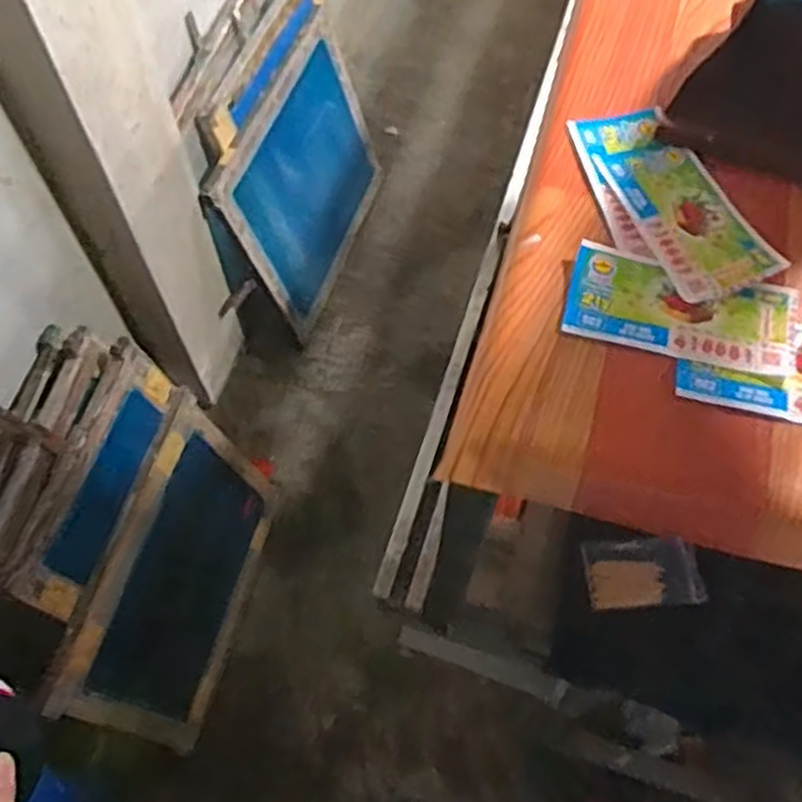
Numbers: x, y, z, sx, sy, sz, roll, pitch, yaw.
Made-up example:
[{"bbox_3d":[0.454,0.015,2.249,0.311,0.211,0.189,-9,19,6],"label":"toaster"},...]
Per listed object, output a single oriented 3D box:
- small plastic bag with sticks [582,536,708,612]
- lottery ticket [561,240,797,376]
[{"bbox_3d":[0.242,0.173,0.777,0.112,0.014,0.065,-6,79,6],"label":"small plastic bag with sticks"},{"bbox_3d":[0.156,-0.051,0.433,0.122,0.004,0.063,16,63,8],"label":"lottery ticket"}]

